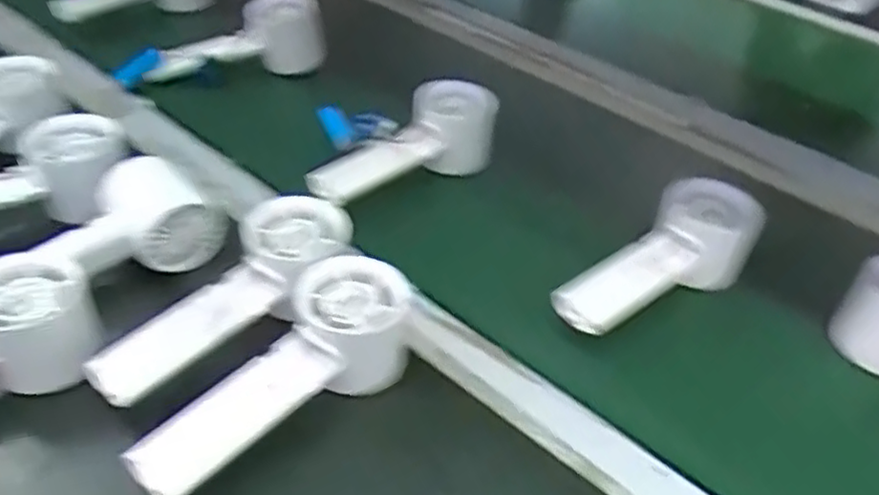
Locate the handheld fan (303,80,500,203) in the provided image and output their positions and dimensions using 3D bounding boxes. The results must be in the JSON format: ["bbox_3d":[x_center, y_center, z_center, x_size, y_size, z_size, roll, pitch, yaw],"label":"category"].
[{"bbox_3d":[-0.033,-0.080,0.539,0.151,0.065,0.054,-26,50,-29],"label":"handheld fan"}]

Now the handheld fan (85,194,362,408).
[{"bbox_3d":[-0.116,0.023,0.408,0.059,0.038,0.169,34,50,29],"label":"handheld fan"}]

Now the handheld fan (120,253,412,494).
[{"bbox_3d":[-0.084,0.068,0.376,0.158,0.060,0.056,-31,52,-33],"label":"handheld fan"}]

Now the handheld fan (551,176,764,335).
[{"bbox_3d":[0.145,0.016,0.470,0.153,0.064,0.060,-31,52,-33],"label":"handheld fan"}]

